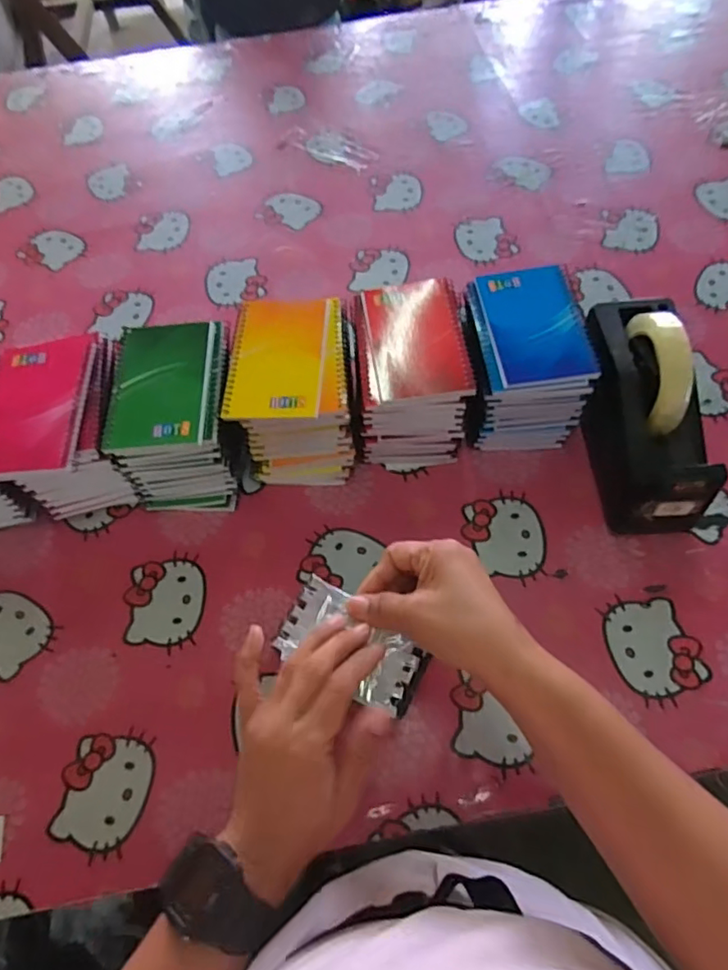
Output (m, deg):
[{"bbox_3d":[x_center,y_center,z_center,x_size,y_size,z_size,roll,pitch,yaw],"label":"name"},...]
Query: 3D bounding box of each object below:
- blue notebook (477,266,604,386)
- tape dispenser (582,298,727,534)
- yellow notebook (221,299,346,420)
[{"bbox_3d":[0.153,-0.144,0.503,0.084,0.012,0.125,-6,62,0],"label":"blue notebook"},{"bbox_3d":[0.252,-0.071,0.504,0.073,0.131,0.195,-2,62,2],"label":"tape dispenser"},{"bbox_3d":[-0.067,-0.115,0.497,0.099,0.012,0.130,-1,62,3],"label":"yellow notebook"}]

